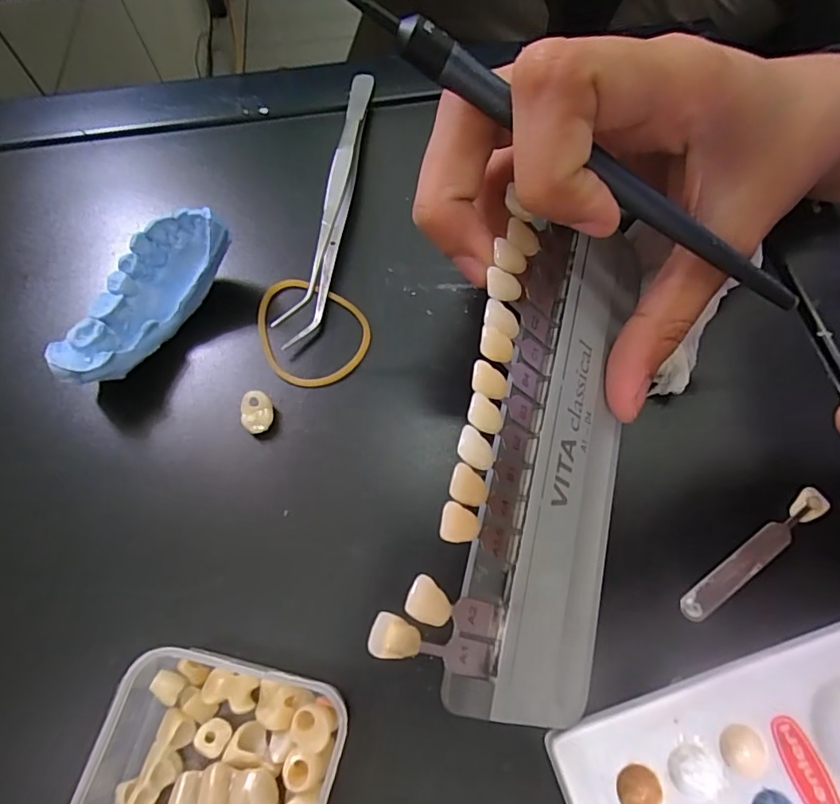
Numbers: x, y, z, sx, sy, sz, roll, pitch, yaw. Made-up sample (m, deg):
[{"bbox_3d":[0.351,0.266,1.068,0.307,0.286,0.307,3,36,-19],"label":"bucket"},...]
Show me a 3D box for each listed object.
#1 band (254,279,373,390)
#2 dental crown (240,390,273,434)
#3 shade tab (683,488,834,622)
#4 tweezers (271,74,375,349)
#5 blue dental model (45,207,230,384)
[{"bbox_3d":[-0.038,-0.027,0.185,0.038,0.005,0.045,-15,66,-5],"label":"band"},{"bbox_3d":[-0.053,0.003,0.169,0.010,0.005,0.013,-5,65,-1],"label":"dental crown"},{"bbox_3d":[0.097,0.044,0.150,0.054,0.006,0.008,-33,68,-13],"label":"shade tab"},{"bbox_3d":[-0.034,-0.084,0.209,0.014,0.007,0.140,8,66,5],"label":"tweezers"},{"bbox_3d":[-0.093,-0.035,0.171,0.023,0.024,0.066,34,70,16],"label":"blue dental model"}]

